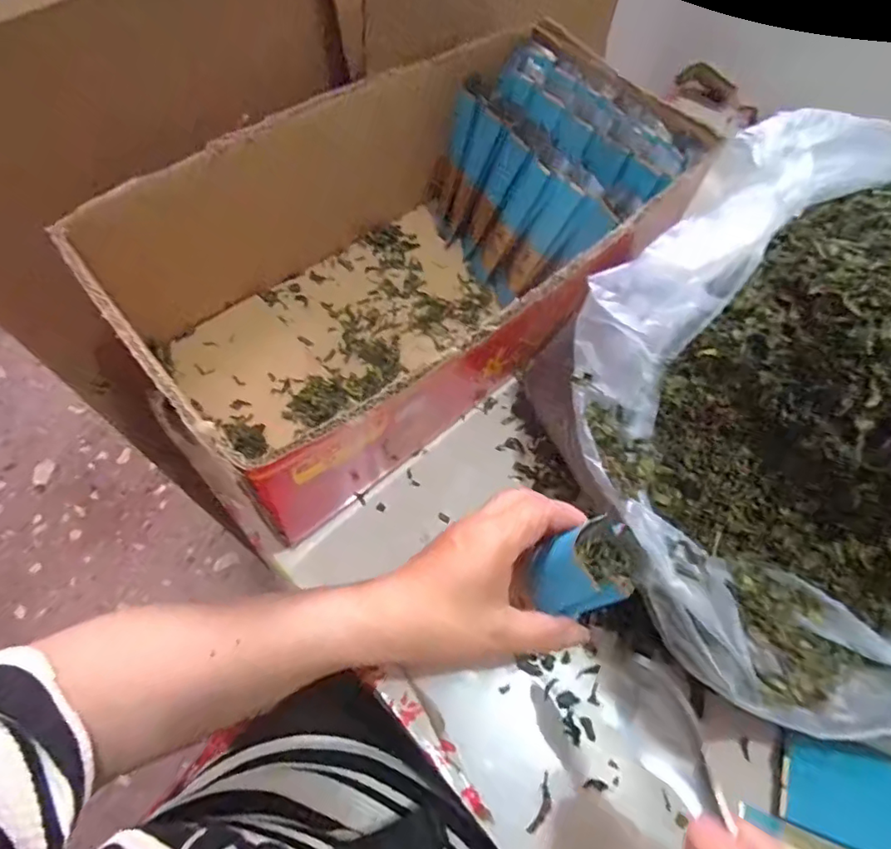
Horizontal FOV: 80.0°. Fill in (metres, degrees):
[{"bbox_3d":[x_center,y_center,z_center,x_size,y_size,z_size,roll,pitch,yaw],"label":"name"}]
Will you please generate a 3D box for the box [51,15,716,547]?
[{"bbox_3d":[-0.015,-0.150,0.440,0.445,0.150,0.260,-36,70,-19],"label":"box"}]

